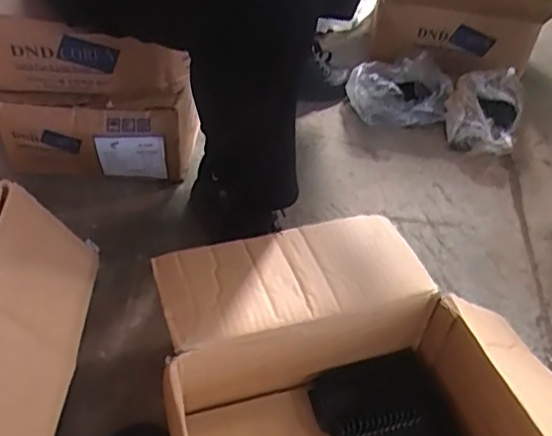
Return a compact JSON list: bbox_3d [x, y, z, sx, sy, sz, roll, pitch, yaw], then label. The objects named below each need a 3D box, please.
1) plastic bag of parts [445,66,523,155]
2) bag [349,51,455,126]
[{"bbox_3d":[0.381,-0.197,1.095,0.134,0.086,0.168,15,46,11],"label":"plastic bag of parts"},{"bbox_3d":[0.238,-0.238,1.121,0.194,0.086,0.148,-13,47,-16],"label":"bag"}]

